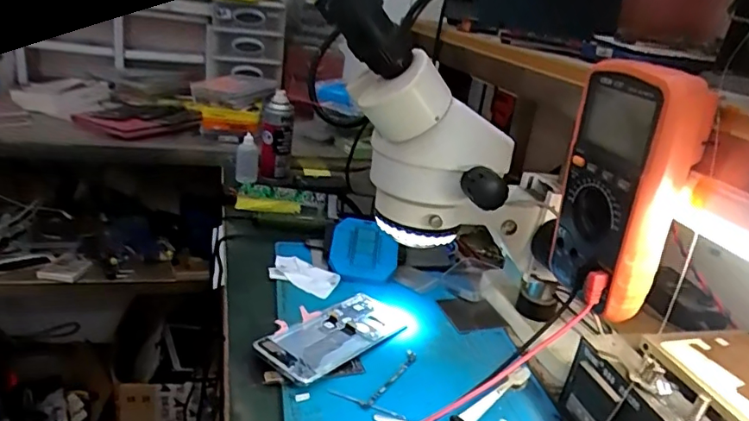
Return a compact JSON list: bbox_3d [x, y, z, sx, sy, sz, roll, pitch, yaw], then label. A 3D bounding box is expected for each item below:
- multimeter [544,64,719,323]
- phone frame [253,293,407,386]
[{"bbox_3d":[0.182,-0.017,0.396,0.047,0.173,0.082,2,23,-14],"label":"multimeter"},{"bbox_3d":[-0.036,0.126,0.547,0.072,0.014,0.171,24,27,35],"label":"phone frame"}]

